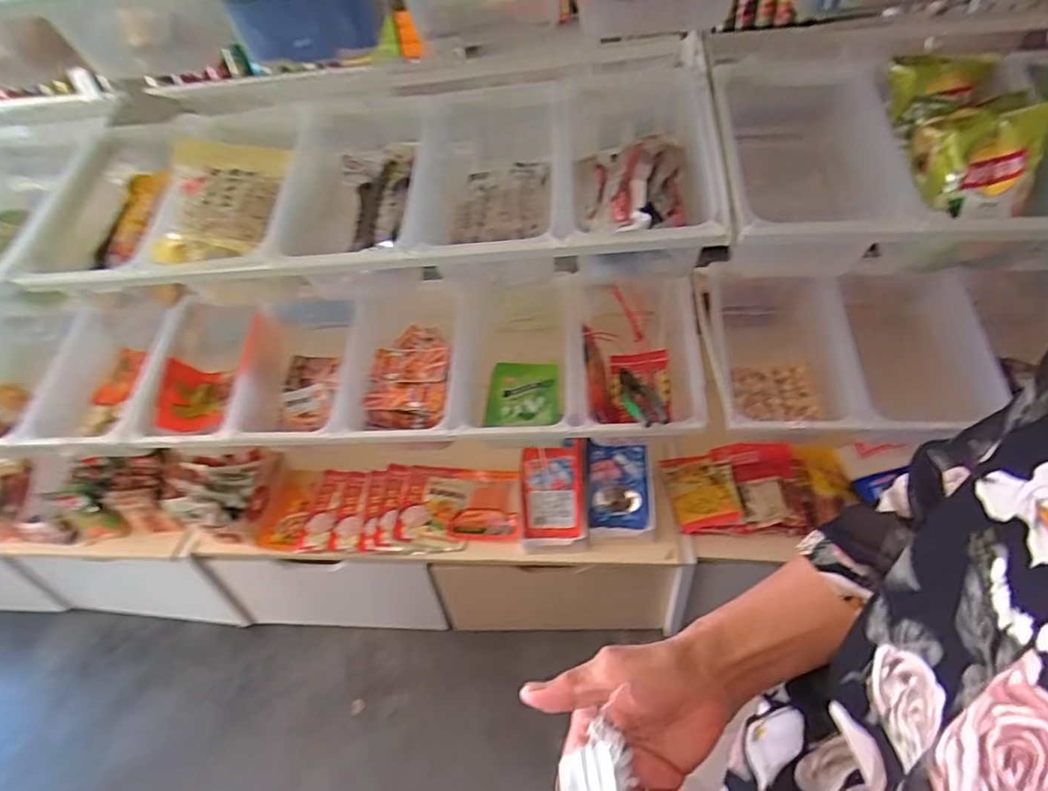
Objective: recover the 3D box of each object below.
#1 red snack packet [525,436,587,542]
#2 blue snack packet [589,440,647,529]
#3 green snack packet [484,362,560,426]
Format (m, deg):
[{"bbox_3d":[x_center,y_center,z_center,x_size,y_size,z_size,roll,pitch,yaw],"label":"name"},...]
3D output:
[{"bbox_3d":[0.059,0.183,1.075,0.123,0.028,0.186,-2,81,7],"label":"red snack packet"},{"bbox_3d":[0.187,0.180,1.095,0.112,0.018,0.161,0,79,5],"label":"blue snack packet"},{"bbox_3d":[-0.003,-0.002,1.021,0.134,0.025,0.121,-3,69,2],"label":"green snack packet"}]

